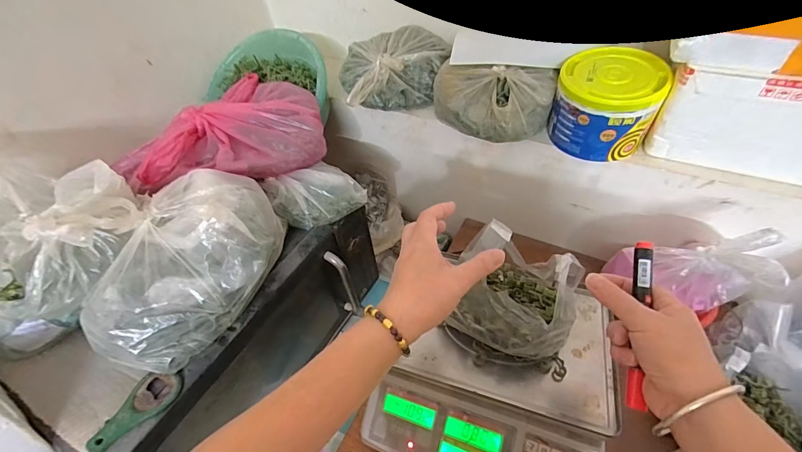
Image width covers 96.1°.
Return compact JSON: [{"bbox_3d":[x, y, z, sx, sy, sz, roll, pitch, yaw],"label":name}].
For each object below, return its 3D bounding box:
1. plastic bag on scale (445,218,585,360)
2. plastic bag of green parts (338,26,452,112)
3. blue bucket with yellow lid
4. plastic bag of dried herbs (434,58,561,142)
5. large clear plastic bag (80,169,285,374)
[{"bbox_3d":[0.137,0.070,0.426,0.120,0.118,0.126,14,51,18],"label":"plastic bag on scale"},{"bbox_3d":[-0.011,-0.288,0.669,0.196,0.085,0.138,-9,48,-2],"label":"plastic bag of green parts"},{"bbox_3d":[0.298,-0.178,0.535,0.130,0.108,0.124,11,50,15],"label":"blue bucket with yellow lid"},{"bbox_3d":[0.141,-0.195,0.569,0.185,0.082,0.096,8,49,13],"label":"plastic bag of dried herbs"},{"bbox_3d":[-0.232,0.045,0.427,0.123,0.129,0.239,16,51,19],"label":"large clear plastic bag"}]

